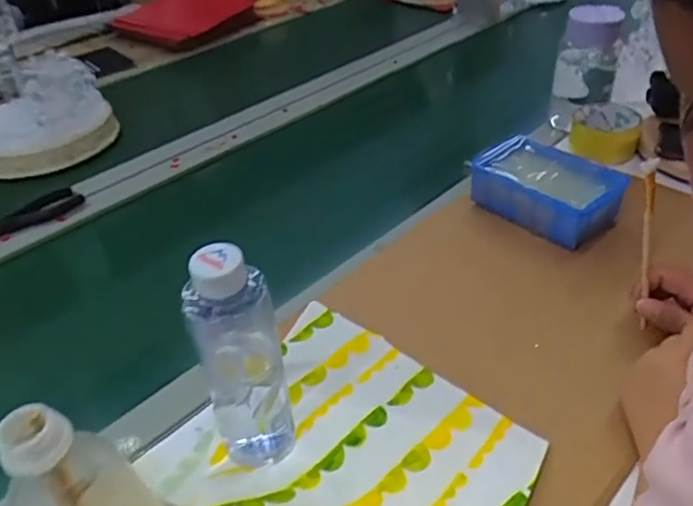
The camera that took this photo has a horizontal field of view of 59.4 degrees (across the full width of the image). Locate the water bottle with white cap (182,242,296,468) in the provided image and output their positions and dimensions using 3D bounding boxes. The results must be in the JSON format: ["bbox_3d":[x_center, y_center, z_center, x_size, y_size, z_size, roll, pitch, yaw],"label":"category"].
[{"bbox_3d":[-0.073,0.070,0.415,0.055,0.174,0.051,-22,41,-21],"label":"water bottle with white cap"}]

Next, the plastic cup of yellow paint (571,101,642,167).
[{"bbox_3d":[0.333,-0.154,0.785,0.083,0.051,0.091,10,40,19],"label":"plastic cup of yellow paint"}]

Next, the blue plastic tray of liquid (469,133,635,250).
[{"bbox_3d":[0.215,-0.069,0.665,0.101,0.053,0.149,-30,44,-29],"label":"blue plastic tray of liquid"}]

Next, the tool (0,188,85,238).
[{"bbox_3d":[-0.392,-0.040,0.721,0.151,0.011,0.049,-33,45,-32],"label":"tool"}]

